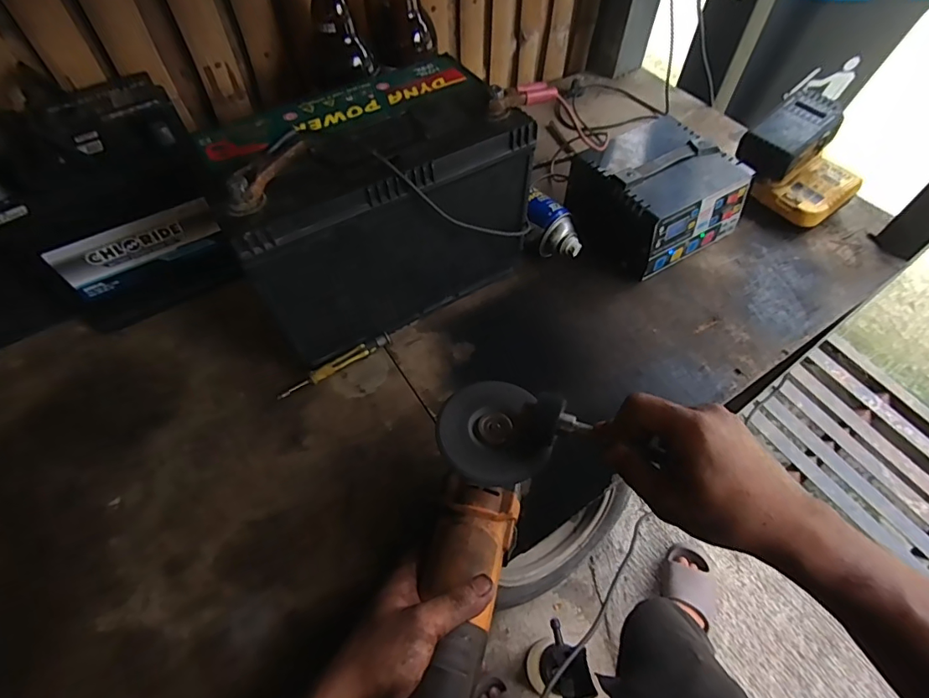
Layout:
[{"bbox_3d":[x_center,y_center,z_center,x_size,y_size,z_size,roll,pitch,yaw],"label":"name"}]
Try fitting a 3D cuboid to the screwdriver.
[{"bbox_3d":[-0.143,0.019,0.527,0.135,0.013,0.016,-31,61,-19],"label":"screwdriver"}]

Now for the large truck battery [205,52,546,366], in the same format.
[{"bbox_3d":[-0.091,-0.150,0.515,0.295,0.208,0.169,-27,60,-16],"label":"large truck battery"}]

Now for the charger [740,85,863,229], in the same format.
[{"bbox_3d":[0.452,-0.250,0.635,0.102,0.113,0.144,-36,63,-21],"label":"charger"}]

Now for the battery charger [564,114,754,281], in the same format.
[{"bbox_3d":[0.246,-0.201,0.619,0.187,0.093,0.159,-27,60,-17],"label":"battery charger"}]

